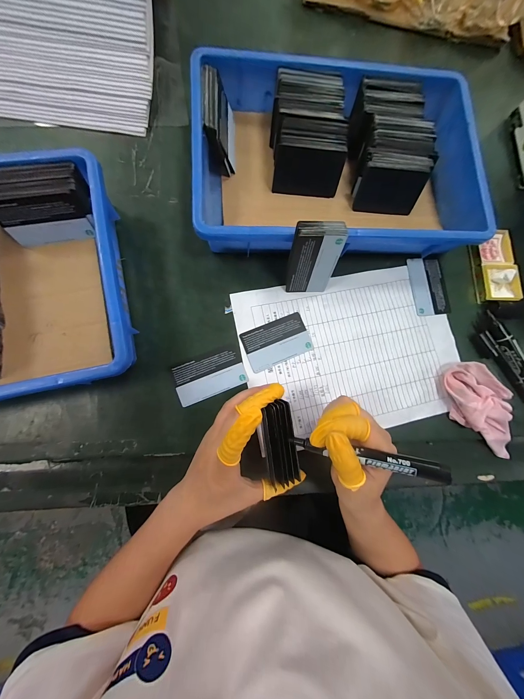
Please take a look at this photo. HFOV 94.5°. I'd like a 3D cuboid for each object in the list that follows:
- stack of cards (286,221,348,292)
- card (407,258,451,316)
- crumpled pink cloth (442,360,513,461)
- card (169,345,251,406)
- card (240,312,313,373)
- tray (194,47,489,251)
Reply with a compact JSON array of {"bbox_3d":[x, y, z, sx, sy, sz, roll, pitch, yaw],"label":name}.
[{"bbox_3d":[0.060,-0.105,0.290,0.057,0.089,0.015,-3,60,-5],"label":"stack of cards"},{"bbox_3d":[0.241,-0.091,0.349,0.050,0.004,0.084,-4,82,-6],"label":"card"},{"bbox_3d":[0.294,0.082,0.317,0.137,0.027,0.068,45,81,1],"label":"crumpled pink cloth"},{"bbox_3d":[-0.063,0.030,0.295,0.083,0.004,0.051,-21,86,-8],"label":"card"},{"bbox_3d":[0.020,-0.010,0.311,0.084,0.004,0.054,-22,86,-8],"label":"card"},{"bbox_3d":[0.098,-0.246,0.321,0.357,0.062,0.245,-2,83,-6],"label":"tray"}]

